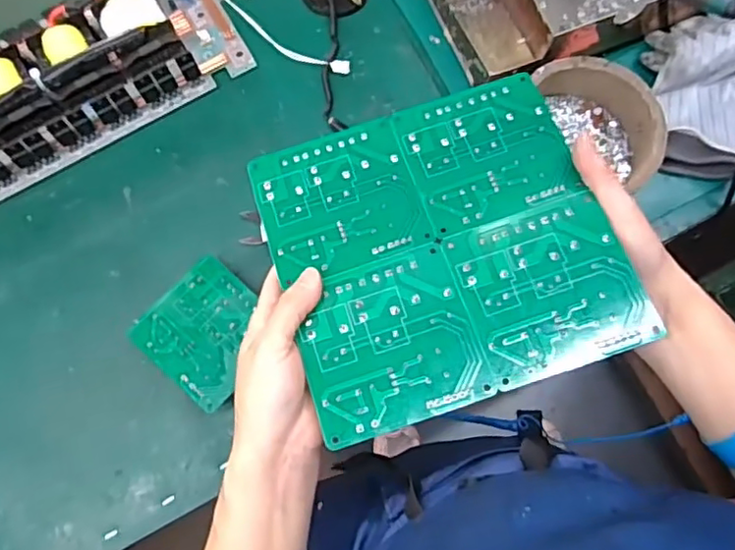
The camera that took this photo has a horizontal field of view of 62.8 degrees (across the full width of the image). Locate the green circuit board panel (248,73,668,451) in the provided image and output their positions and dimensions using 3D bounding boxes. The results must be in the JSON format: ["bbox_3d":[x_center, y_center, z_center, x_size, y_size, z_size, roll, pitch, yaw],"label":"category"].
[{"bbox_3d":[0.041,-0.020,0.345,0.180,0.004,0.180,-19,68,-1],"label":"green circuit board panel"}]

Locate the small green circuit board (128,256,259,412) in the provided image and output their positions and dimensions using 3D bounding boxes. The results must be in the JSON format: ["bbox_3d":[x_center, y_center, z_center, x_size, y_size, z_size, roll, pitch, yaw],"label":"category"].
[{"bbox_3d":[-0.127,0.045,0.484,0.091,0.005,0.092,42,76,7],"label":"small green circuit board"}]

